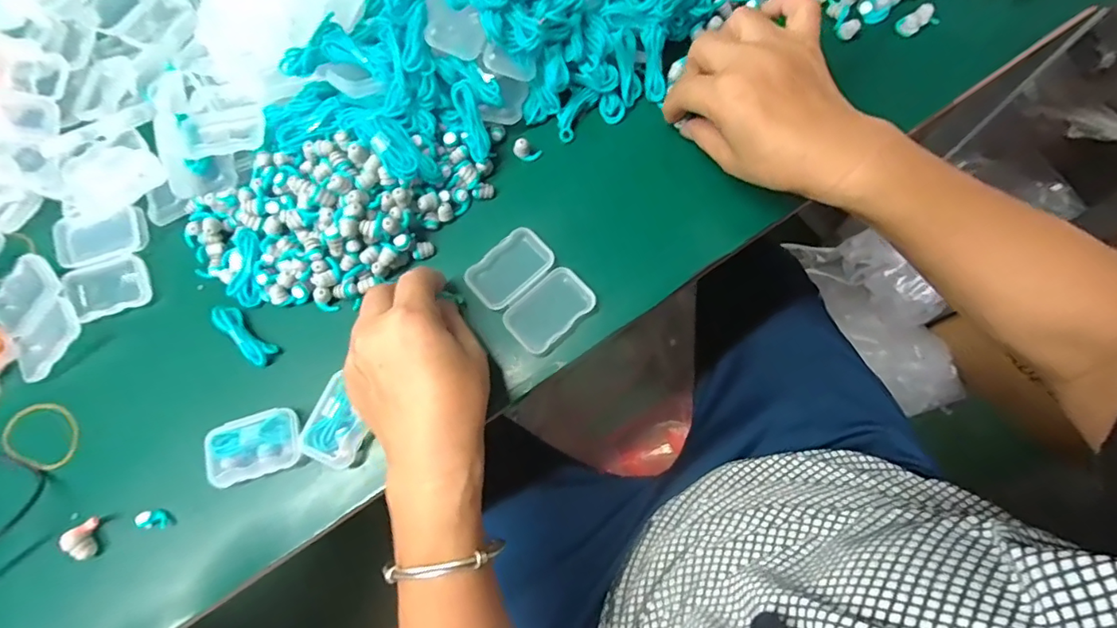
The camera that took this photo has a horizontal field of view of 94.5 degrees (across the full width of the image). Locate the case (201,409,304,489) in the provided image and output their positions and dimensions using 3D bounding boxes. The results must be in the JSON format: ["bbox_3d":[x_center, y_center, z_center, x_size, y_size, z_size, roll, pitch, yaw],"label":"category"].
[{"bbox_3d":[-0.184,0.080,0.314,0.054,0.013,0.037,-18,72,-1],"label":"case"}]

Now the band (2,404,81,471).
[{"bbox_3d":[-0.338,0.078,0.338,0.053,0.005,0.038,22,69,4],"label":"band"}]

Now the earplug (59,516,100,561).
[{"bbox_3d":[-0.284,0.134,0.306,0.011,0.012,0.023,-9,72,1],"label":"earplug"}]

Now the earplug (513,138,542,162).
[{"bbox_3d":[-0.022,-0.117,0.368,0.016,0.014,0.015,-1,73,4],"label":"earplug"}]

